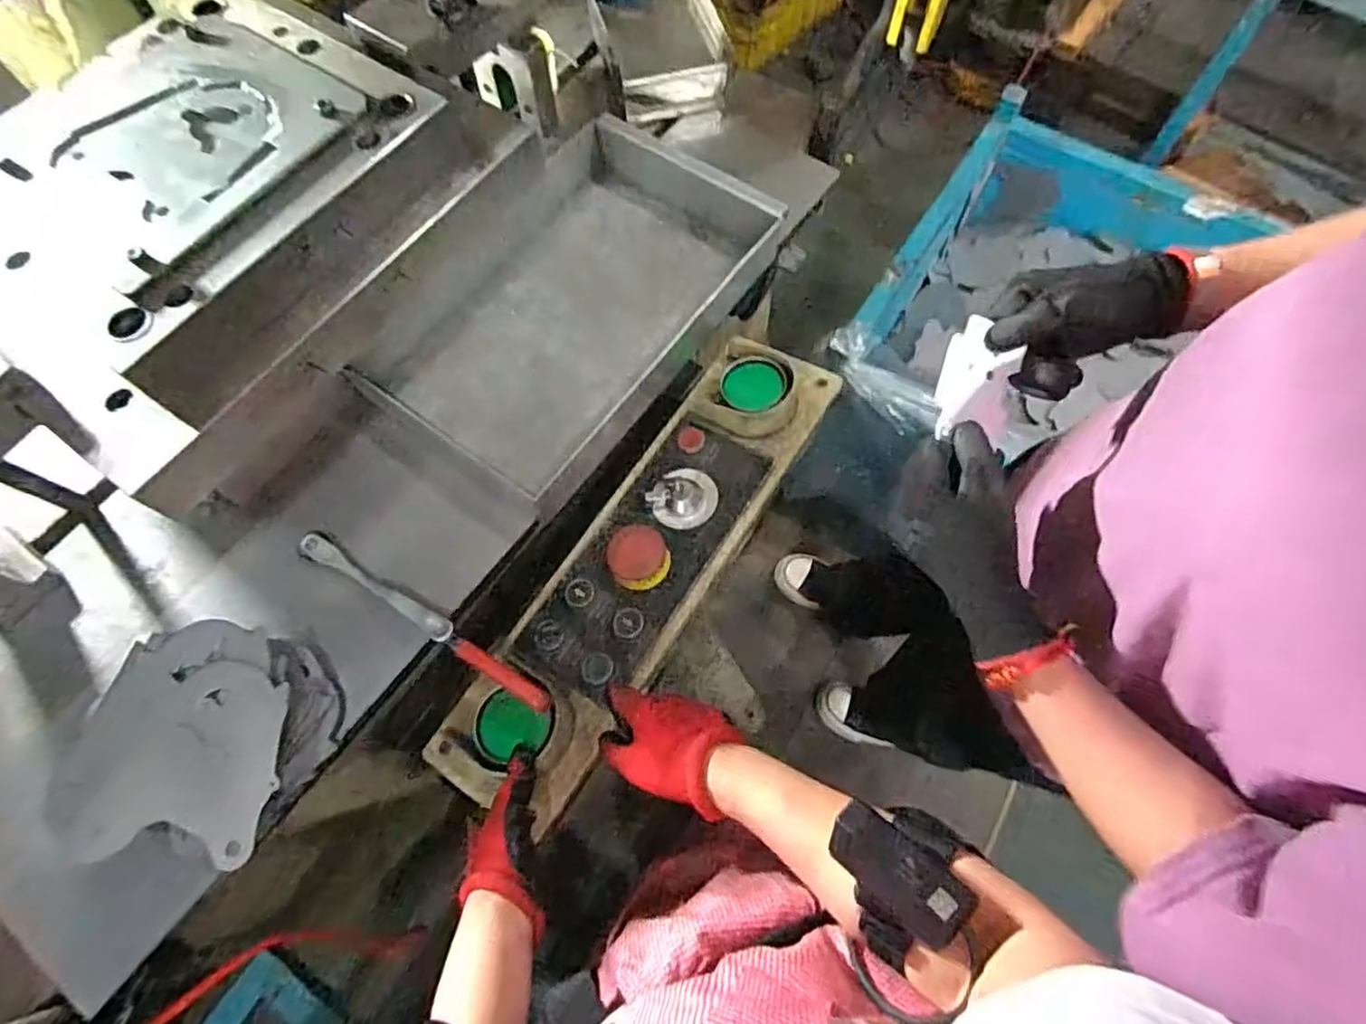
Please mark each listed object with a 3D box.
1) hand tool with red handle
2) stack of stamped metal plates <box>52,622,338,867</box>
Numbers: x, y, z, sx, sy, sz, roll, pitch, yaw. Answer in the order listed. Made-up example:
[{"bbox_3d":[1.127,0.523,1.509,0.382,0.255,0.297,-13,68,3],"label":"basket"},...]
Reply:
[{"bbox_3d":[-0.222,0.089,0.578,0.253,0.050,0.021,29,71,13],"label":"hand tool with red handle"},{"bbox_3d":[-0.366,0.174,0.526,0.166,0.066,0.163,4,68,3],"label":"stack of stamped metal plates"}]

